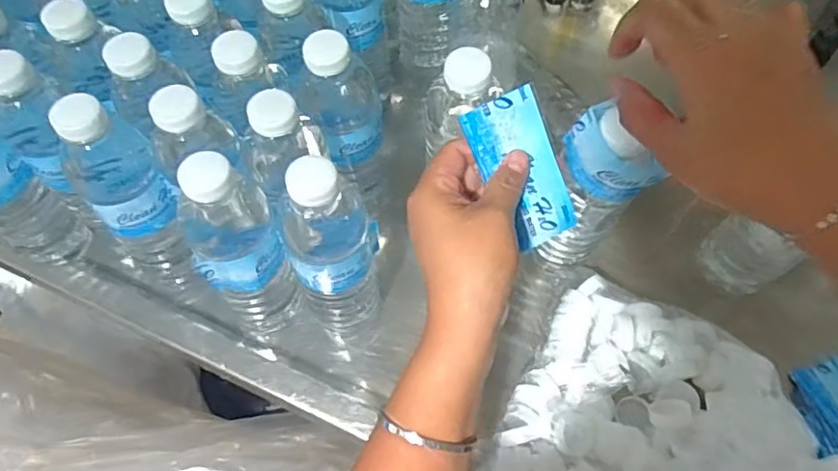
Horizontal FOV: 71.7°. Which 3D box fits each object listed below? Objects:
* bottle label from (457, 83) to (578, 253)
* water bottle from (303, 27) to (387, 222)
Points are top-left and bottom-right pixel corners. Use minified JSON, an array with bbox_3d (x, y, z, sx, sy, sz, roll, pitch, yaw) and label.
[{"bbox_3d":[0.063,-0.039,0.353,0.044,0.008,0.094,-23,109,5],"label":"bottle label"},{"bbox_3d":[-0.055,-0.081,0.469,0.052,0.186,0.050,0,63,-1],"label":"water bottle"}]

